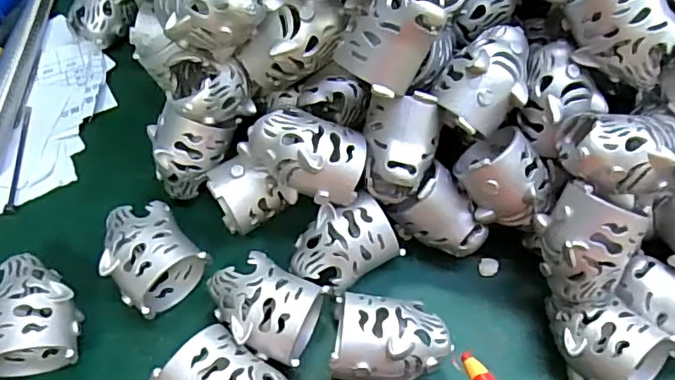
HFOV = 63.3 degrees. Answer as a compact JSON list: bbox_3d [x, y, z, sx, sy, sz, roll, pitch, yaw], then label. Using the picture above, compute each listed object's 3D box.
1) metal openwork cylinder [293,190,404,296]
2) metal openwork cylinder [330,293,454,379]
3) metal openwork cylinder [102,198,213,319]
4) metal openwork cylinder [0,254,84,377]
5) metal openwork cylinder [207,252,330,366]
[{"bbox_3d":[0.002,0.032,0.280,0.049,0.041,0.034,-27,63,-17],"label":"metal openwork cylinder"},{"bbox_3d":[0.025,0.074,0.255,0.053,0.040,0.040,1,58,0],"label":"metal openwork cylinder"},{"bbox_3d":[-0.095,0.033,0.275,0.041,0.037,0.046,-36,66,-21],"label":"metal openwork cylinder"},{"bbox_3d":[-0.143,0.058,0.257,0.040,0.035,0.050,-10,59,-7],"label":"metal openwork cylinder"},{"bbox_3d":[-0.037,0.056,0.263,0.050,0.038,0.040,24,61,13],"label":"metal openwork cylinder"}]

